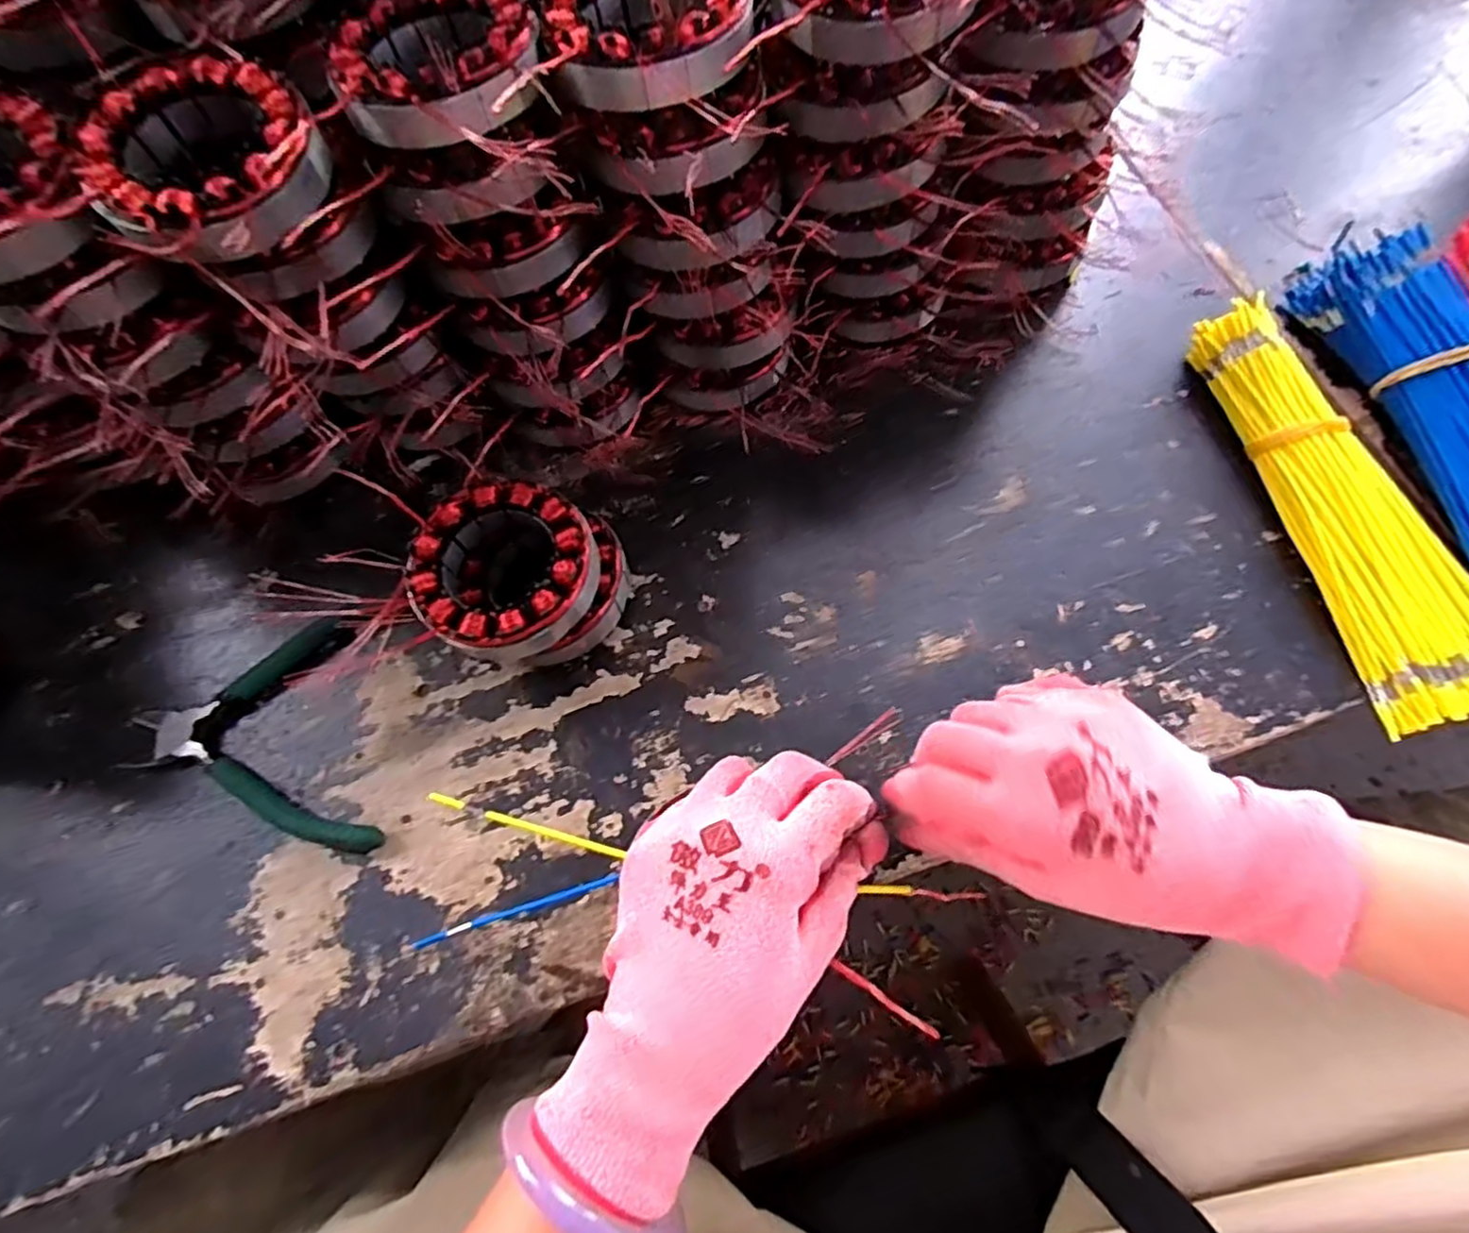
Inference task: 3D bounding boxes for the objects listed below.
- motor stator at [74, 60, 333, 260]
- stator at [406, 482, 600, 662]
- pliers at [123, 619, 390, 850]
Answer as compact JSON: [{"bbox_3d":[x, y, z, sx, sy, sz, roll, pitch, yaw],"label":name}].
[{"bbox_3d":[-0.209,-0.179,0.276,0.088,0.025,0.084,-1,68,3],"label":"motor stator"},{"bbox_3d":[-0.111,-0.025,0.336,0.084,0.022,0.084,-1,68,3],"label":"stator"},{"bbox_3d":[-0.245,0.072,0.350,0.104,0.011,0.133,-23,68,-6],"label":"pliers"}]

